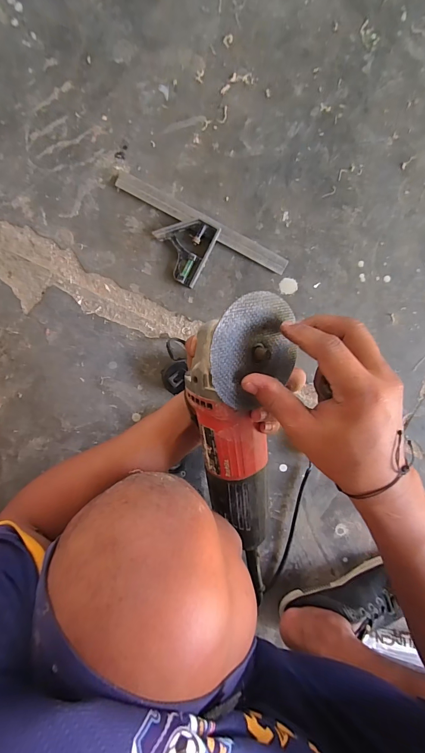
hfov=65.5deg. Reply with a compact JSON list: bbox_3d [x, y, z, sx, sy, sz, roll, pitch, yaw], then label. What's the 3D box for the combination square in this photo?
[{"bbox_3d":[-0.039,-0.211,0.540,0.301,0.016,0.108,28,95,-1],"label":"combination square"}]

